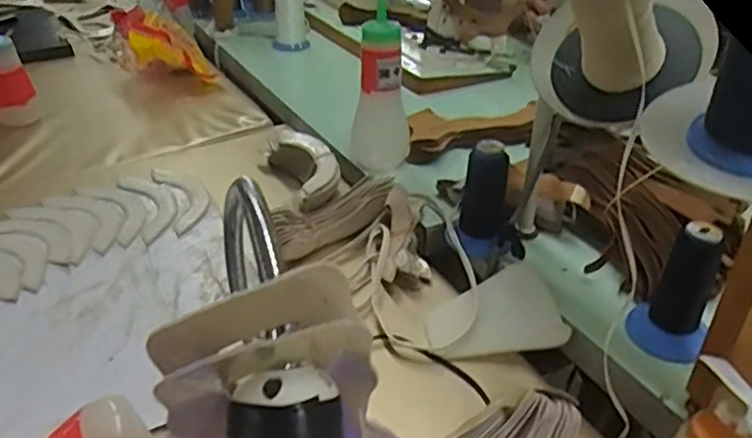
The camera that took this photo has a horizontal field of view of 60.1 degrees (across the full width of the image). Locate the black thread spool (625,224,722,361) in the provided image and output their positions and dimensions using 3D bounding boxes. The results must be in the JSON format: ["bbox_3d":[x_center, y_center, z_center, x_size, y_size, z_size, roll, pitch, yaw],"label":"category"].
[{"bbox_3d":[0.247,0.064,0.539,0.061,0.119,0.053,16,37,22],"label":"black thread spool"}]

